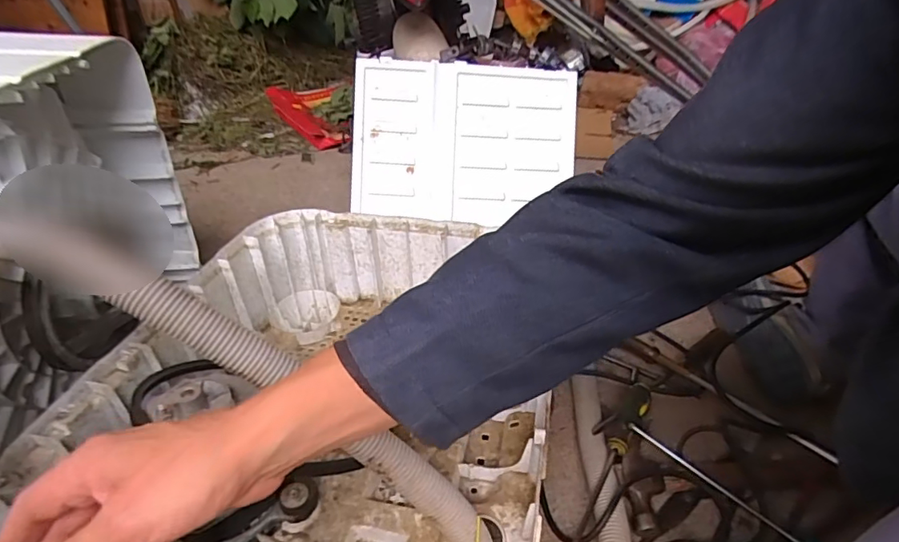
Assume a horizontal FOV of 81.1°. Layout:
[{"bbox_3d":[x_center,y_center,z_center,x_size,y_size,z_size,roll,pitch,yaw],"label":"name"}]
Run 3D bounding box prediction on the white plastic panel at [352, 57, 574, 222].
[{"bbox_3d":[0.025,-0.205,0.841,0.350,0.246,0.023,3,4,-4],"label":"white plastic panel"}]

